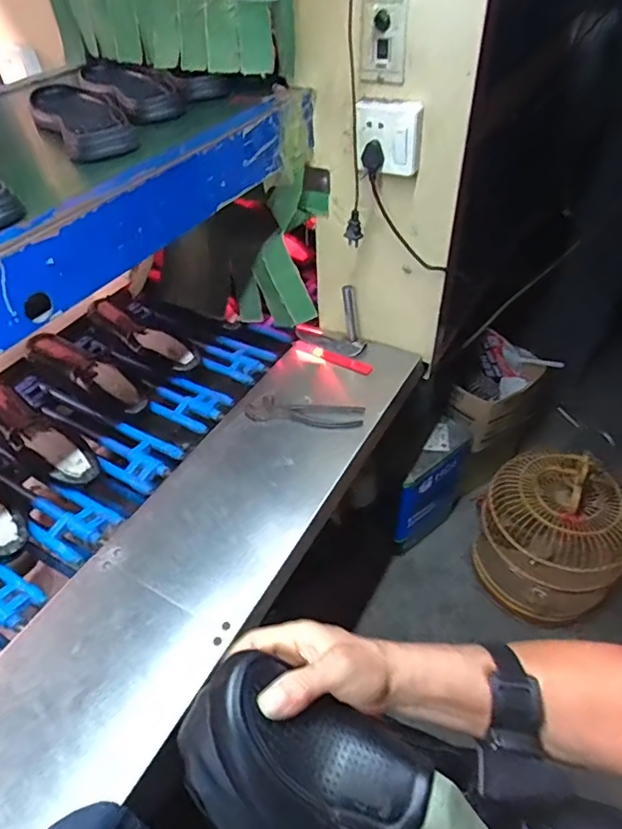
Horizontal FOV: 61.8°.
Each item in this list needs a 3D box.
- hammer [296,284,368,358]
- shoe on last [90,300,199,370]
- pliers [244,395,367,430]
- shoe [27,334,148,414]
[{"bbox_3d":[0.034,-0.181,0.968,0.146,0.118,0.055,22,52,22],"label":"hammer"},{"bbox_3d":[-0.338,-0.160,1.048,0.247,0.071,0.074,22,52,22],"label":"shoe on last"},{"bbox_3d":[-0.009,-0.003,0.863,0.192,0.025,0.056,3,47,6],"label":"pliers"},{"bbox_3d":[-0.408,-0.069,0.968,0.265,0.084,0.073,22,52,21],"label":"shoe"}]

